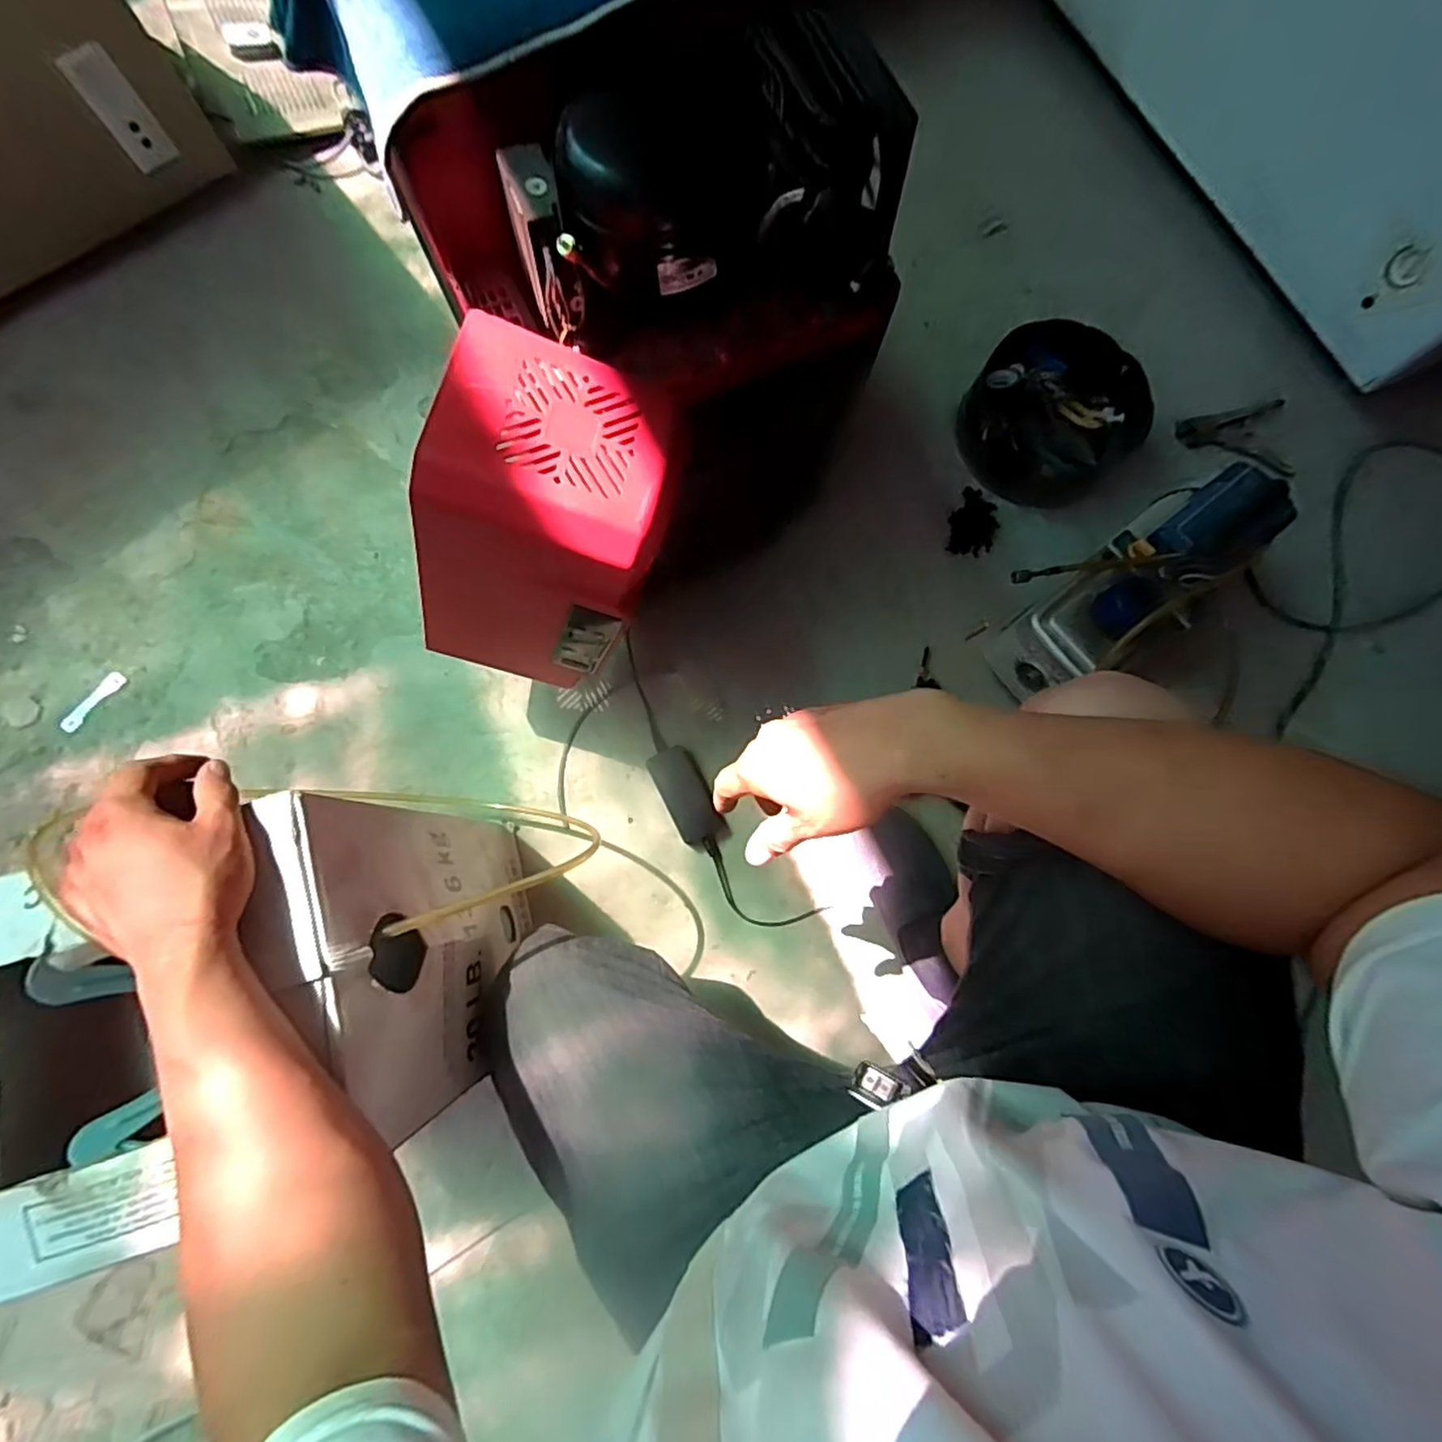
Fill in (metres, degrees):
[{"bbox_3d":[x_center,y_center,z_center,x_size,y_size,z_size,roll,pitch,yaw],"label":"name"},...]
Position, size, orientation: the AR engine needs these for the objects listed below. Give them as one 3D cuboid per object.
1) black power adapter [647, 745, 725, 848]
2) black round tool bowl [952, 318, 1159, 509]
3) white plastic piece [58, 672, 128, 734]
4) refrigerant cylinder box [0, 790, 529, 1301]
[{"bbox_3d":[-0.045,0.094,0.825,0.059,0.025,0.122,-27,79,-7],"label":"black power adapter"},{"bbox_3d":[0.472,-0.434,0.928,0.228,0.083,0.232,0,77,-1],"label":"black round tool bowl"},{"bbox_3d":[-0.823,-0.026,0.848,0.022,0.010,0.093,35,79,7],"label":"white plastic piece"},{"bbox_3d":[-0.344,0.225,0.561,0.266,0.381,0.231,-17,78,-5],"label":"refrigerant cylinder box"}]

